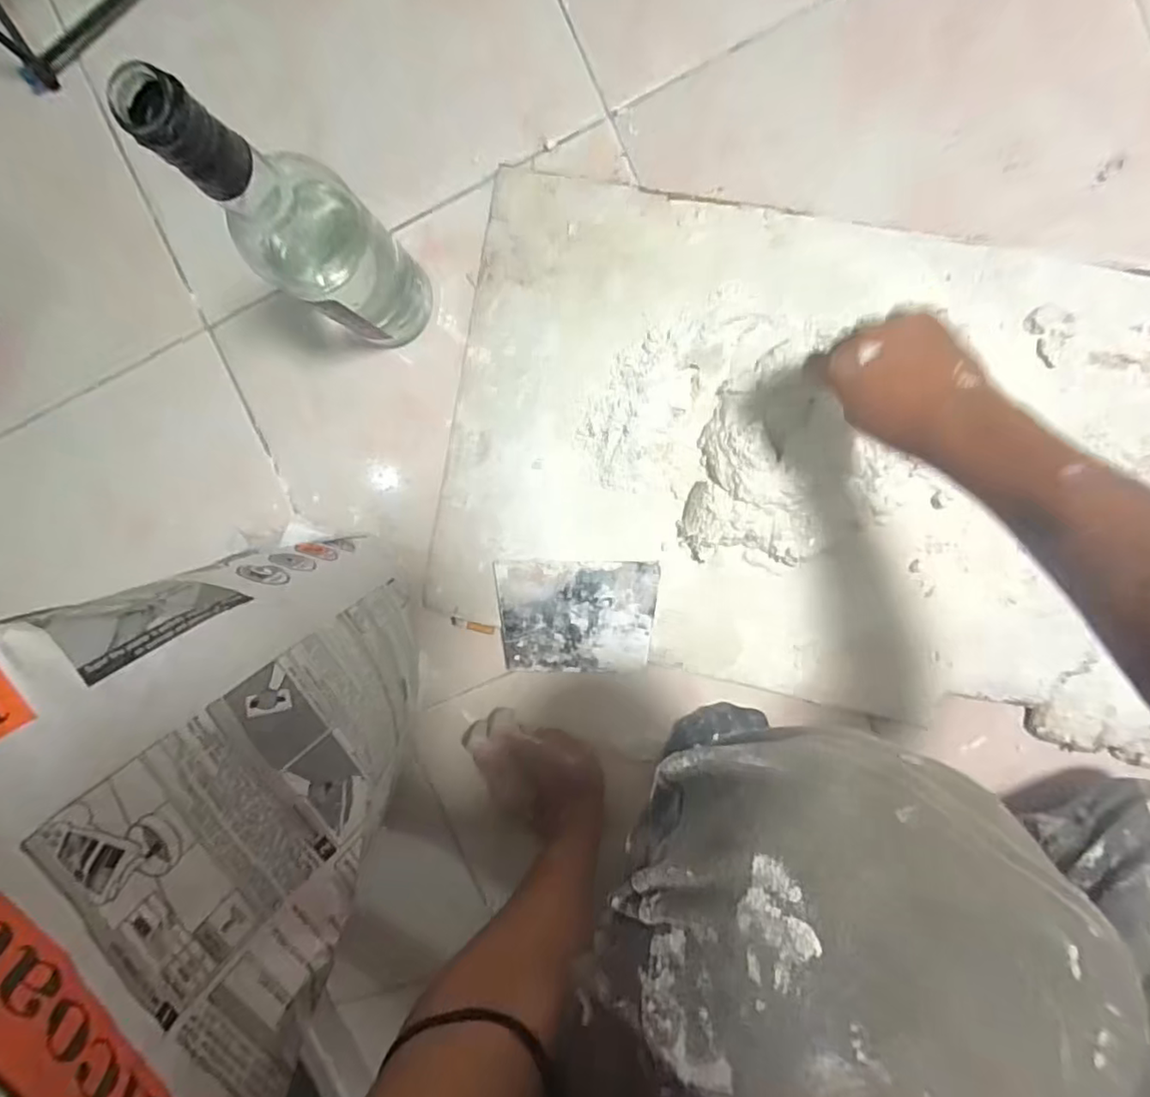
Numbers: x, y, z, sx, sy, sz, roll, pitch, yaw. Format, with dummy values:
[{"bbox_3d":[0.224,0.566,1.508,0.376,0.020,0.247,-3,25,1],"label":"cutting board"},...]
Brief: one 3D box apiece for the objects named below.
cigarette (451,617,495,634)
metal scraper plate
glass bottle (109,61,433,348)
[{"bbox_3d":[-0.094,0.071,0.557,0.040,0.004,0.009,15,97,1],"label":"cigarette"},{"bbox_3d":[0.002,0.061,0.537,0.138,0.004,0.098,0,94,5],"label":"metal scraper plate"},{"bbox_3d":[-0.166,-0.201,0.391,0.069,0.278,0.074,0,96,3],"label":"glass bottle"}]

